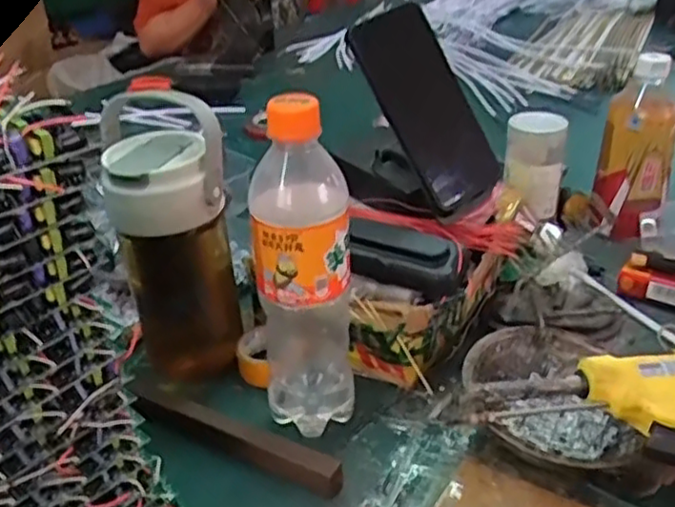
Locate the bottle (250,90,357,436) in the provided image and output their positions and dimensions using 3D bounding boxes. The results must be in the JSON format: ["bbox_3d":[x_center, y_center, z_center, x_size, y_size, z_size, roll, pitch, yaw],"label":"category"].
[{"bbox_3d":[-0.021,0.013,0.465,0.062,0.234,0.075,-2,29,1],"label":"bottle"}]

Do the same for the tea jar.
[{"bbox_3d":[-0.123,-0.012,0.527,0.080,0.214,0.067,-9,30,-12],"label":"tea jar"}]

